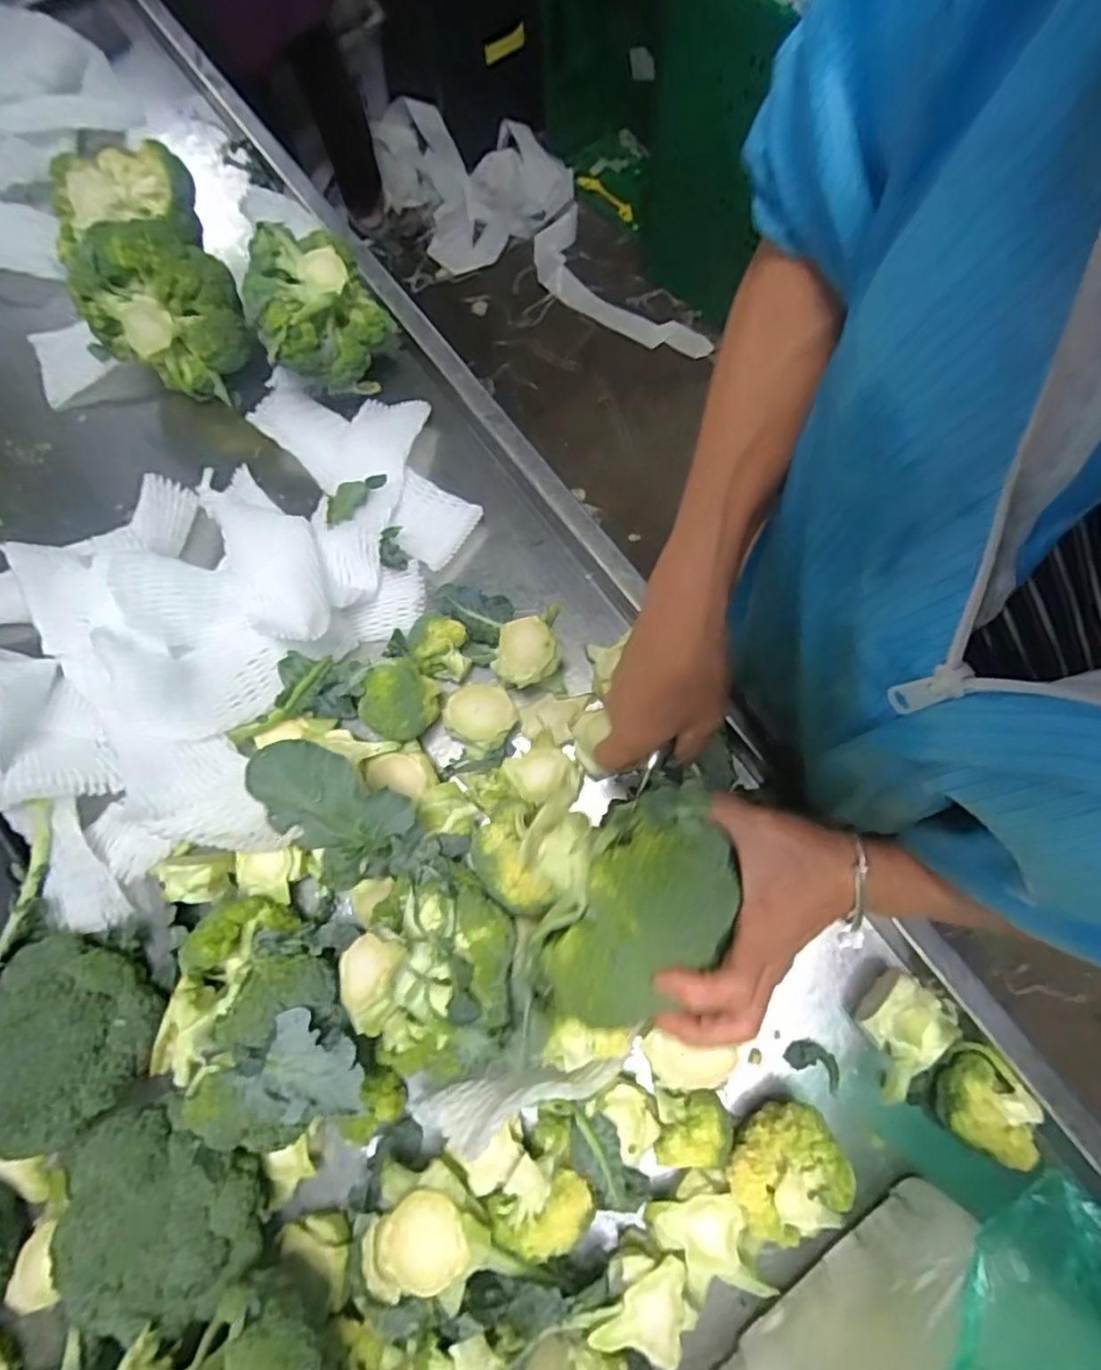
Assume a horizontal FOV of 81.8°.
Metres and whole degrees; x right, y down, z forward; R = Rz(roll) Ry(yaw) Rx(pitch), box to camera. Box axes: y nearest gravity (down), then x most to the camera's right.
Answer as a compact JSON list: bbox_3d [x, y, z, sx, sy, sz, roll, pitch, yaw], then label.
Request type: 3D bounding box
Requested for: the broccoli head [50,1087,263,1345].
[{"bbox_3d":[-0.230,0.313,0.375,0.100,0.081,0.110,0,73,1],"label":"broccoli head"}]

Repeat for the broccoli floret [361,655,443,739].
[{"bbox_3d":[-0.117,0.014,0.493,0.055,0.043,0.057,0,73,1],"label":"broccoli floret"}]

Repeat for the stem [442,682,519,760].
[{"bbox_3d":[-0.053,0.025,0.495,0.052,0.024,0.051,0,73,1],"label":"stem"}]

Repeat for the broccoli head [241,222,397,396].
[{"bbox_3d":[-0.203,-0.325,0.563,0.107,0.102,0.098,0,73,1],"label":"broccoli head"}]

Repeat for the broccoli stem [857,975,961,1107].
[{"bbox_3d":[0.232,0.225,0.422,0.068,0.052,0.052,-39,76,-10],"label":"broccoli stem"}]

